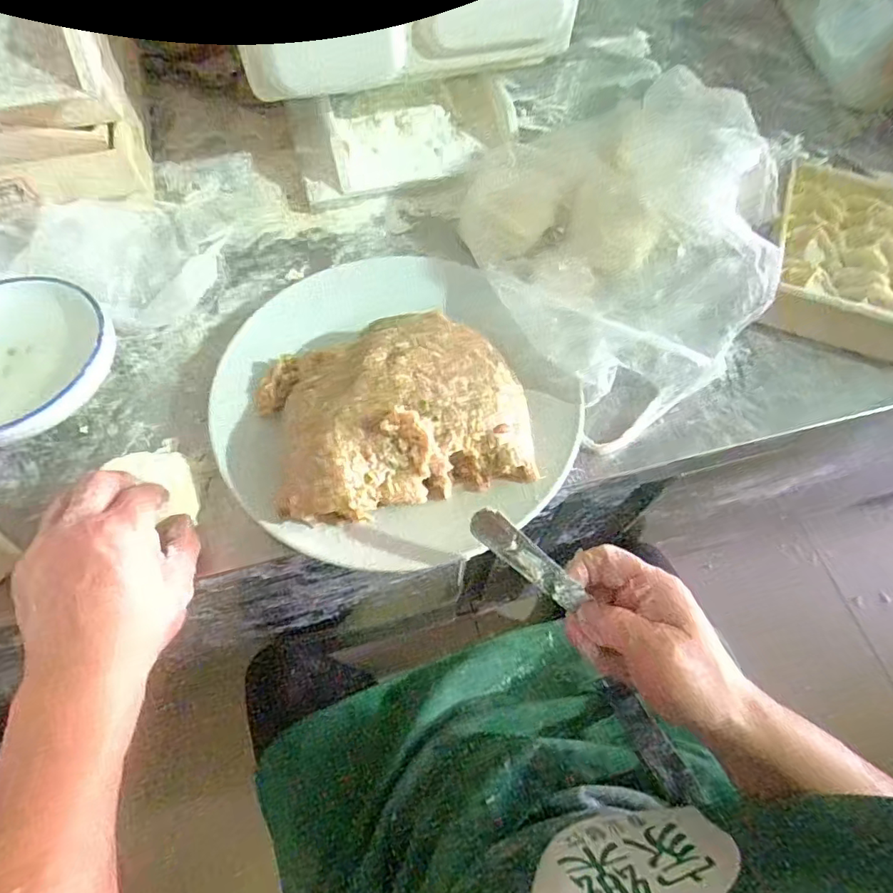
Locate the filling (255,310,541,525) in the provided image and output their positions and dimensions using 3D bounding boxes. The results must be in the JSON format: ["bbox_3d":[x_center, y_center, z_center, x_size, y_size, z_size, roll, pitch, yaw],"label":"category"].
[{"bbox_3d":[-0.039,-0.029,0.392,0.186,0.056,0.148,-15,65,-8],"label":"filling"}]

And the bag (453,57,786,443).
[{"bbox_3d":[0.176,-0.195,0.455,0.279,0.135,0.286,-28,68,-14],"label":"bag"}]

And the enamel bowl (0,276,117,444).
[{"bbox_3d":[-0.363,-0.074,0.437,0.157,0.042,0.154,15,65,6],"label":"enamel bowl"}]

